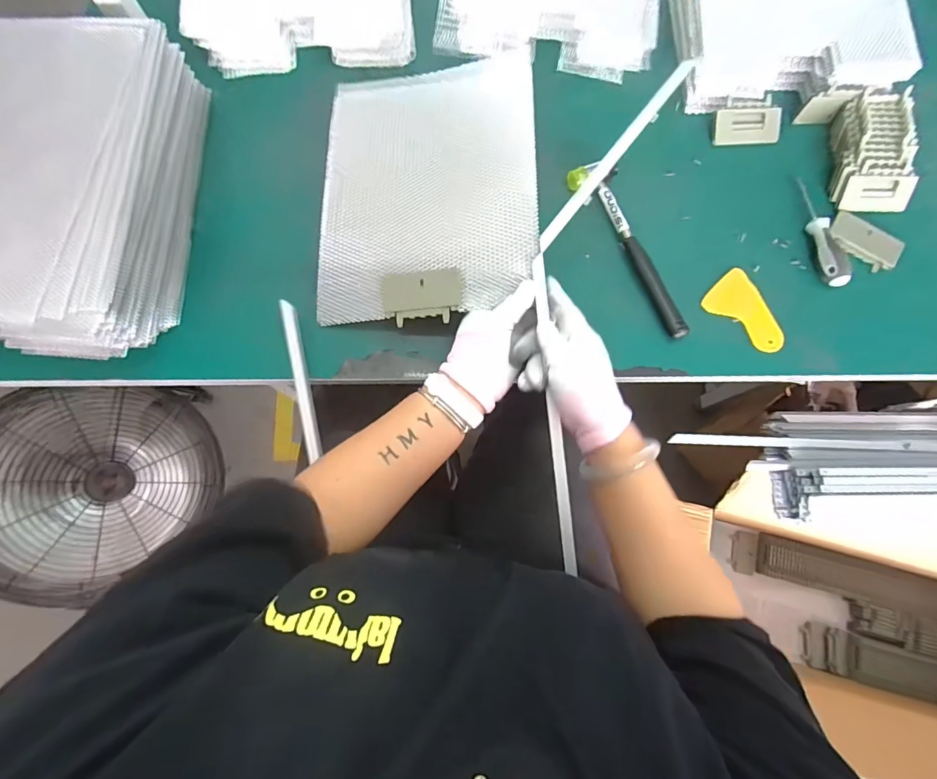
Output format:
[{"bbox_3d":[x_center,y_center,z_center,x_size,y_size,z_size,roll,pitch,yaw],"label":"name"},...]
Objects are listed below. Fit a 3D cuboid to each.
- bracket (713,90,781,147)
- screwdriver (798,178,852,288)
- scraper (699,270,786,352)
[{"bbox_3d":[0.366,-0.352,0.579,0.086,0.010,0.058,-2,102,0],"label":"bracket"},{"bbox_3d":[0.433,-0.197,0.541,0.027,0.027,0.148,-2,76,-2],"label":"screwdriver"},{"bbox_3d":[0.335,-0.092,0.527,0.068,0.007,0.101,-41,80,-10],"label":"scraper"}]

